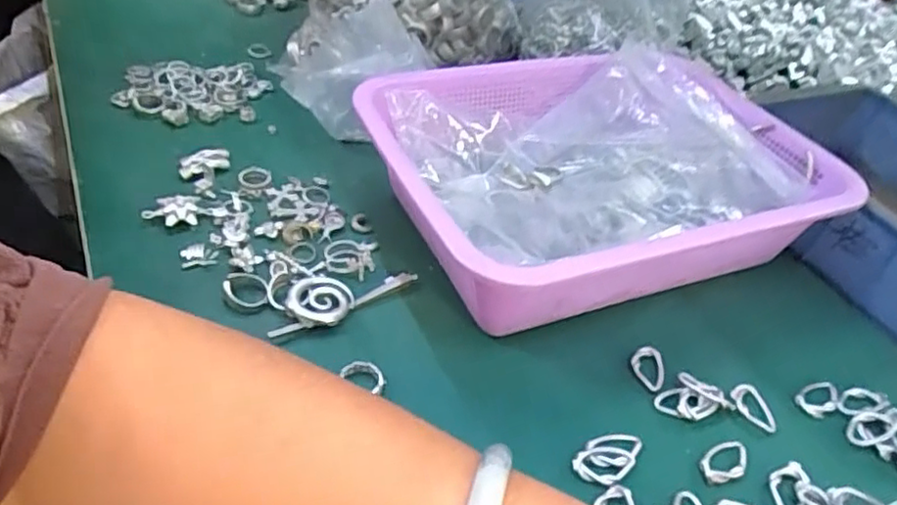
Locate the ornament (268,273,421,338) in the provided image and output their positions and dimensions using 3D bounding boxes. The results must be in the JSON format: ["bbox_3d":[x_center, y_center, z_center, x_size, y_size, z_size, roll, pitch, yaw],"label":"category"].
[{"bbox_3d":[-0.067,0.025,0.404,0.096,0.006,0.039,-21,50,-29],"label":"ornament"}]

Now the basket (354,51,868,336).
[{"bbox_3d":[0.101,-0.052,0.467,0.298,0.088,0.221,-13,46,-22],"label":"basket"}]

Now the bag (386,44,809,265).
[{"bbox_3d":[0.099,-0.064,0.473,0.241,0.098,0.180,-13,46,-23],"label":"bag"}]

